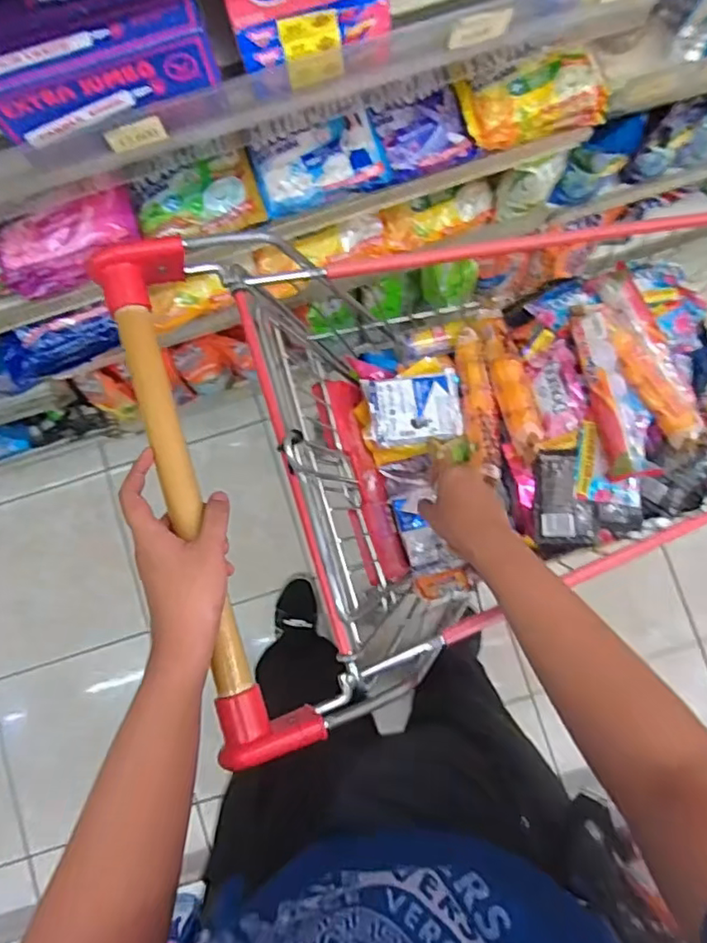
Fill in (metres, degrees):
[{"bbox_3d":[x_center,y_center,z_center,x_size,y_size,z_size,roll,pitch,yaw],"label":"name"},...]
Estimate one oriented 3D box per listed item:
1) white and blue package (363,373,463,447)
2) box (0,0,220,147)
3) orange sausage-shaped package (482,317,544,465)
[{"bbox_3d":[0.078,-0.080,0.751,0.119,0.018,0.087,-6,83,1],"label":"white and blue package"},{"bbox_3d":[-0.226,-0.370,0.505,0.190,0.072,0.095,-18,83,0],"label":"box"},{"bbox_3d":[0.197,-0.110,0.729,0.046,0.034,0.201,-9,64,1],"label":"orange sausage-shaped package"}]

